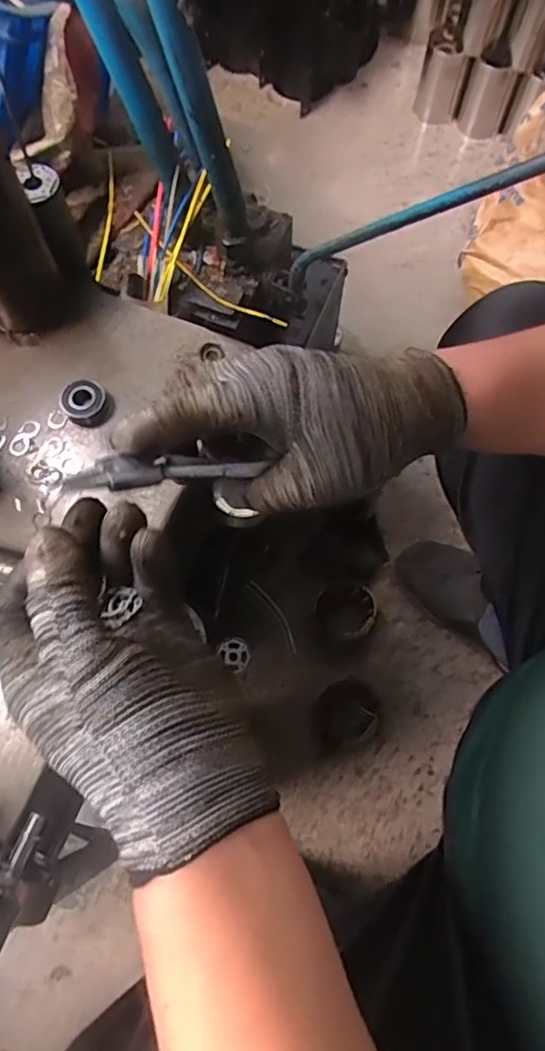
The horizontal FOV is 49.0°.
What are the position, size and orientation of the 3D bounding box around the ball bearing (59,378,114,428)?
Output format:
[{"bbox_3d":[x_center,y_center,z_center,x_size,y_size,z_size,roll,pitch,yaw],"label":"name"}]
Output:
[{"bbox_3d":[-0.141,-0.093,0.454,0.036,0.013,0.032,34,73,12],"label":"ball bearing"}]

